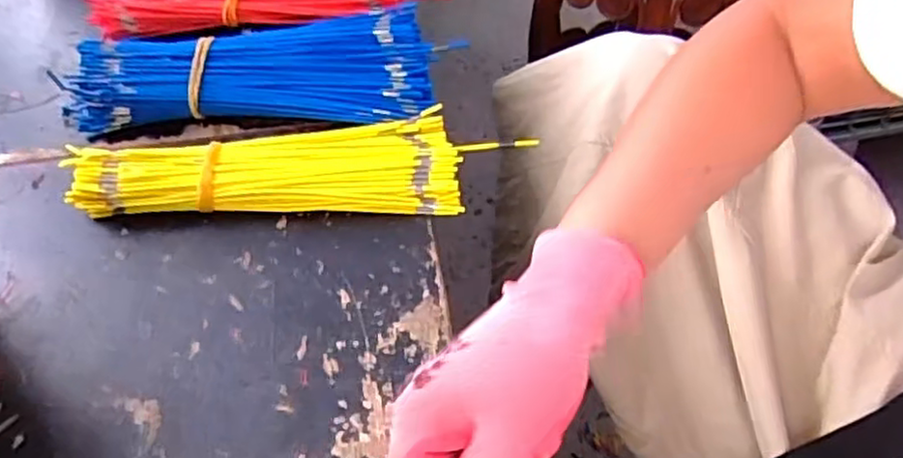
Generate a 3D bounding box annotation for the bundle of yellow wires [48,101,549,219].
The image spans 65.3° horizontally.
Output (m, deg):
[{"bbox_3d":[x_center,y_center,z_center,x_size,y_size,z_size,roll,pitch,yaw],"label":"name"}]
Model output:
[{"bbox_3d":[-0.102,-0.042,0.452,0.267,0.027,0.071,-1,53,1],"label":"bundle of yellow wires"}]

